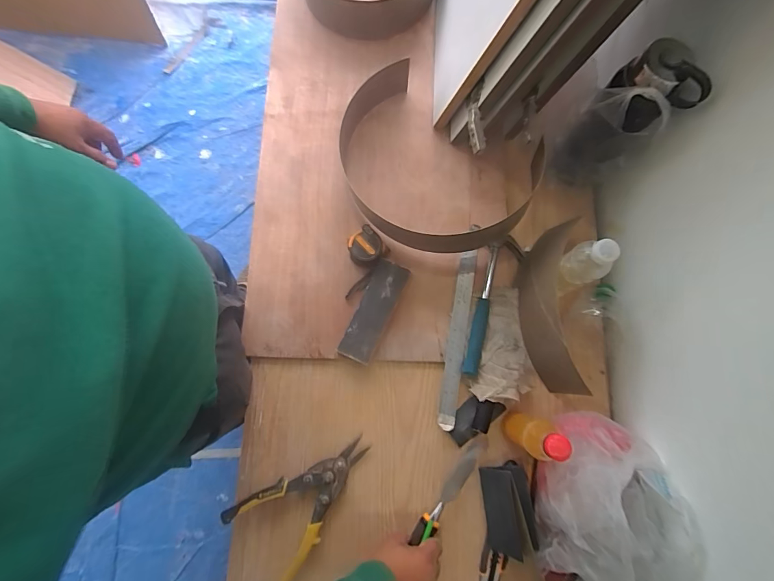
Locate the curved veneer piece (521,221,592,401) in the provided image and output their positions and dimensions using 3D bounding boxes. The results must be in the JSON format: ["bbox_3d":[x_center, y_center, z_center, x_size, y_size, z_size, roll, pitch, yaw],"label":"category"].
[{"bbox_3d":[0.265,0.023,0.633,0.082,0.070,0.275,1,78,1],"label":"curved veneer piece"}]

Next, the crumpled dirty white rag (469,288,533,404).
[{"bbox_3d":[0.203,0.090,0.645,0.089,0.030,0.189,15,79,3],"label":"crumpled dirty white rag"}]

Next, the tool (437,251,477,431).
[{"bbox_3d":[0.119,0.077,0.662,0.030,0.011,0.297,10,78,2],"label":"tool"}]

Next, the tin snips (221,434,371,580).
[{"bbox_3d":[-0.125,0.311,0.604,0.131,0.033,0.213,43,82,8],"label":"tin snips"}]

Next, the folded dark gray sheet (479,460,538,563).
[{"bbox_3d":[0.184,0.326,0.582,0.071,0.067,0.121,-4,78,-1],"label":"folded dark gray sheet"}]

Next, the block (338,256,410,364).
[{"bbox_3d":[-0.022,0.035,0.665,0.058,0.027,0.175,24,79,5],"label":"block"}]

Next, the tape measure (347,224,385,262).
[{"bbox_3d":[-0.036,-0.076,0.679,0.055,0.035,0.054,0,78,0],"label":"tape measure"}]

